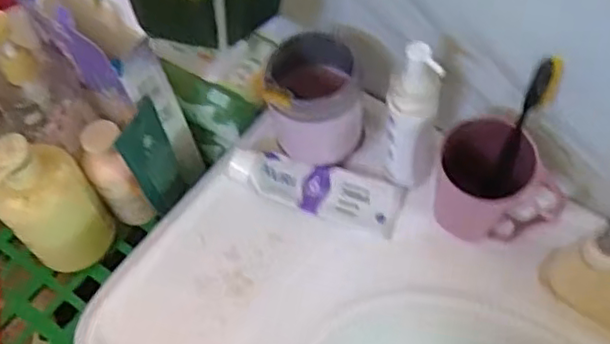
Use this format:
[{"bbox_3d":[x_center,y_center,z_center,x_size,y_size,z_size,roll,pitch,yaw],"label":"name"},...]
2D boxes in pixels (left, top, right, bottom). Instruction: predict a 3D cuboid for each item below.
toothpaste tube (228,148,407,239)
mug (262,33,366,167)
[{"bbox_3d":[0.010,0.012,0.622,0.165,0.023,0.053,14,61,12],"label":"toothpaste tube"},{"bbox_3d":[0.010,-0.063,0.596,0.073,0.108,0.082,-24,60,-10],"label":"mug"}]

